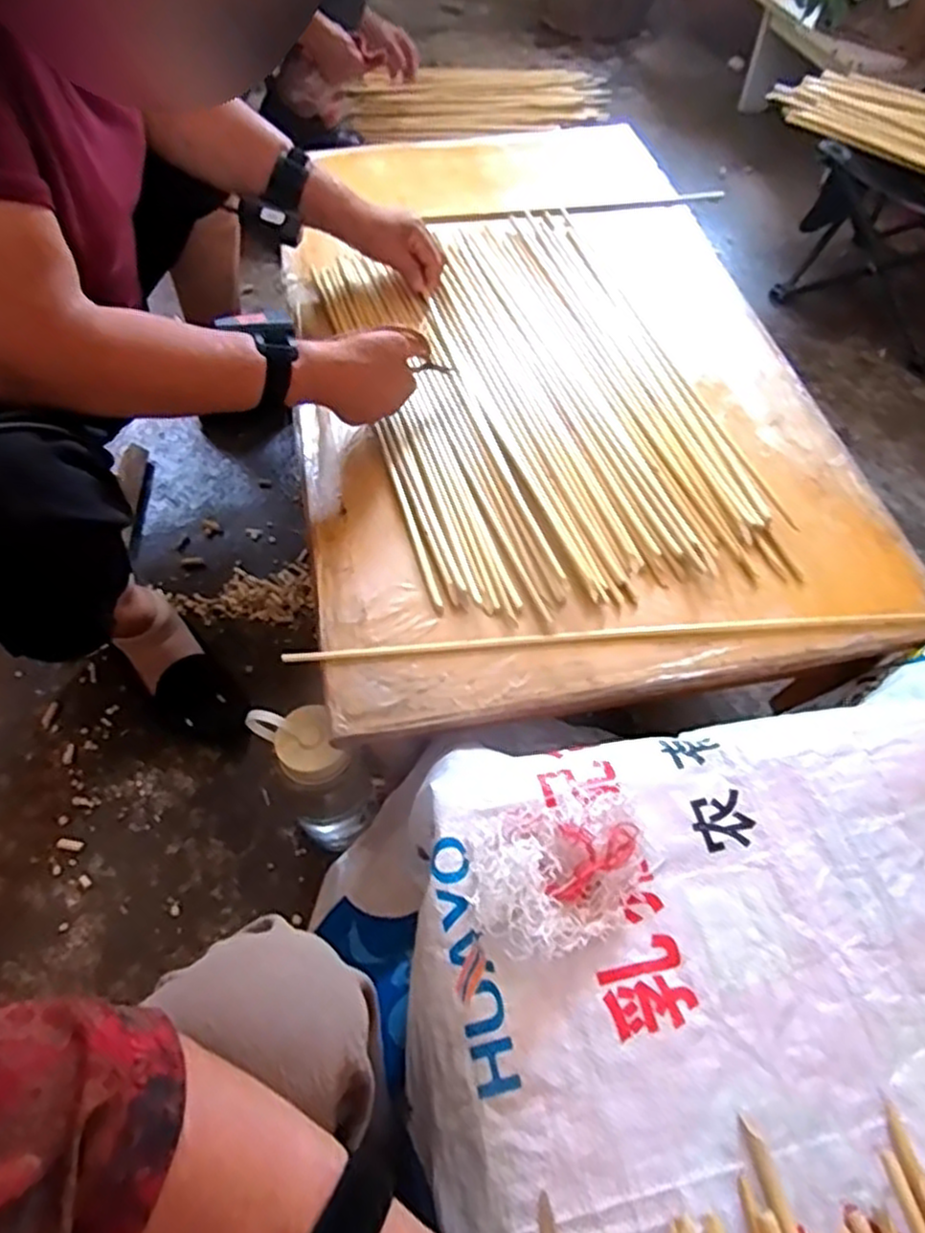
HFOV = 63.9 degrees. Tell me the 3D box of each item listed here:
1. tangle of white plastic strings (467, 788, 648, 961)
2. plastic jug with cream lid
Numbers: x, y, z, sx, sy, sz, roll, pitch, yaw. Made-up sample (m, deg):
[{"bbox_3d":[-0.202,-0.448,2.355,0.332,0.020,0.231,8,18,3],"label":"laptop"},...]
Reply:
[{"bbox_3d":[0.059,0.158,0.463,0.114,0.037,0.097,-15,52,-9],"label":"tangle of white plastic strings"},{"bbox_3d":[-0.130,0.152,0.709,0.085,0.169,0.091,-24,60,-16],"label":"plastic jug with cream lid"}]

